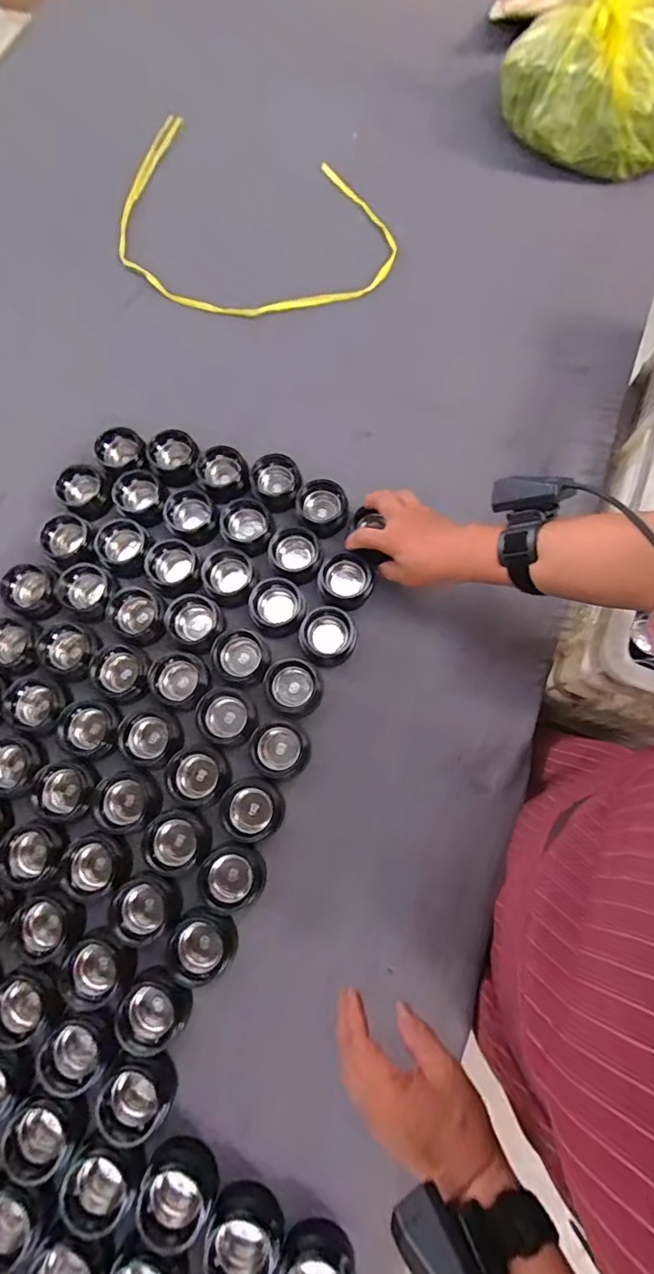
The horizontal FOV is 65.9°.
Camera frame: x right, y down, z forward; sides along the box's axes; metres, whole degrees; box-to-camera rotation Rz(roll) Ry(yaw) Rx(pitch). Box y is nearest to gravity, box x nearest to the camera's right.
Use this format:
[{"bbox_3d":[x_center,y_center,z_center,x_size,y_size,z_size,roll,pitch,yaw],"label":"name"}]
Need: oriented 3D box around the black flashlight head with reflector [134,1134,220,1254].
[{"bbox_3d":[-0.134,0.495,0.446,0.064,0.030,0.066,22,77,8],"label":"black flashlight head with reflector"}]

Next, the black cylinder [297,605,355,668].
[{"bbox_3d":[0.000,-0.001,0.594,0.062,0.038,0.063,-1,75,2],"label":"black cylinder"}]

